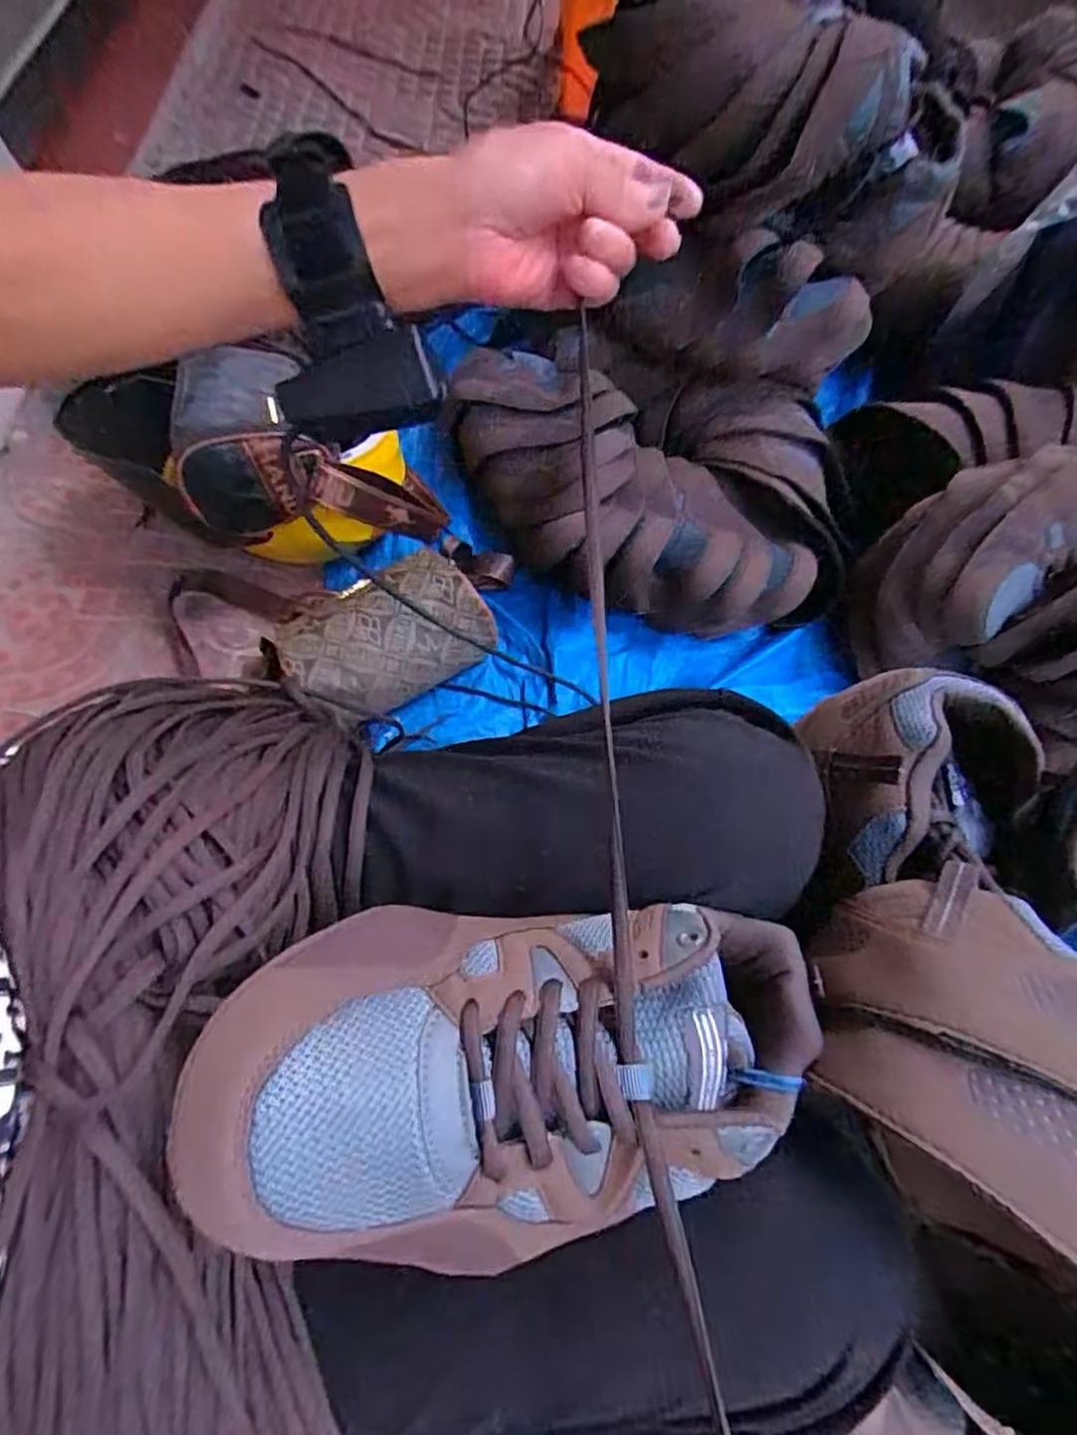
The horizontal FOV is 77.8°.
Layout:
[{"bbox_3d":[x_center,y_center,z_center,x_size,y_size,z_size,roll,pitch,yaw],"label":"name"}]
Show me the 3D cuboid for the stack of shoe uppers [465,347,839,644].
[{"bbox_3d":[0.108,-0.276,0.804,0.460,0.131,0.307,8,70,4],"label":"stack of shoe uppers"}]

